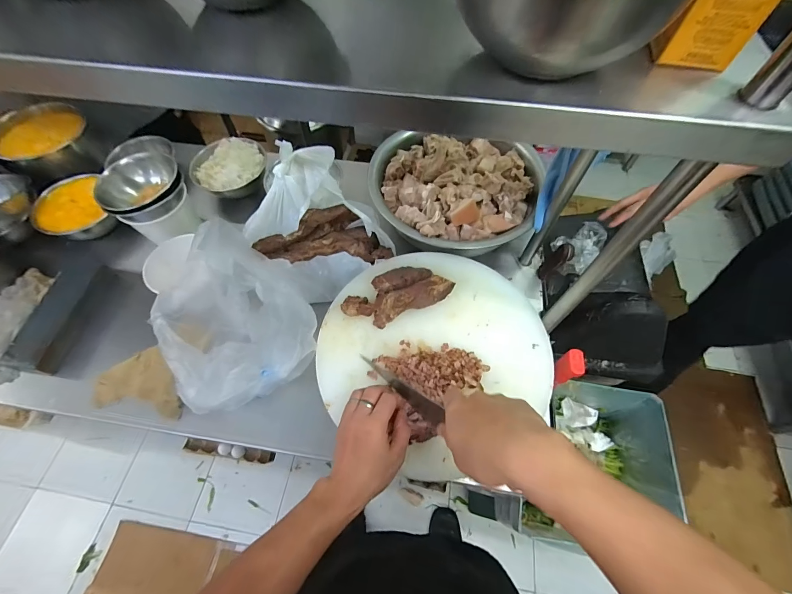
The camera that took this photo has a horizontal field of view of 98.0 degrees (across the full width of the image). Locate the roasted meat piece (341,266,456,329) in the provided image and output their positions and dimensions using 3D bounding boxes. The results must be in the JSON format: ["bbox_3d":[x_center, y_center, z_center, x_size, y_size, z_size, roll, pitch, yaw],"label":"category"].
[{"bbox_3d":[0.001,-0.004,0.564,0.169,0.040,0.079,-24,64,-13],"label":"roasted meat piece"}]

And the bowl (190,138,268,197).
[{"bbox_3d":[-0.383,-0.296,0.801,0.164,0.066,0.140,-30,66,-16],"label":"bowl"}]

